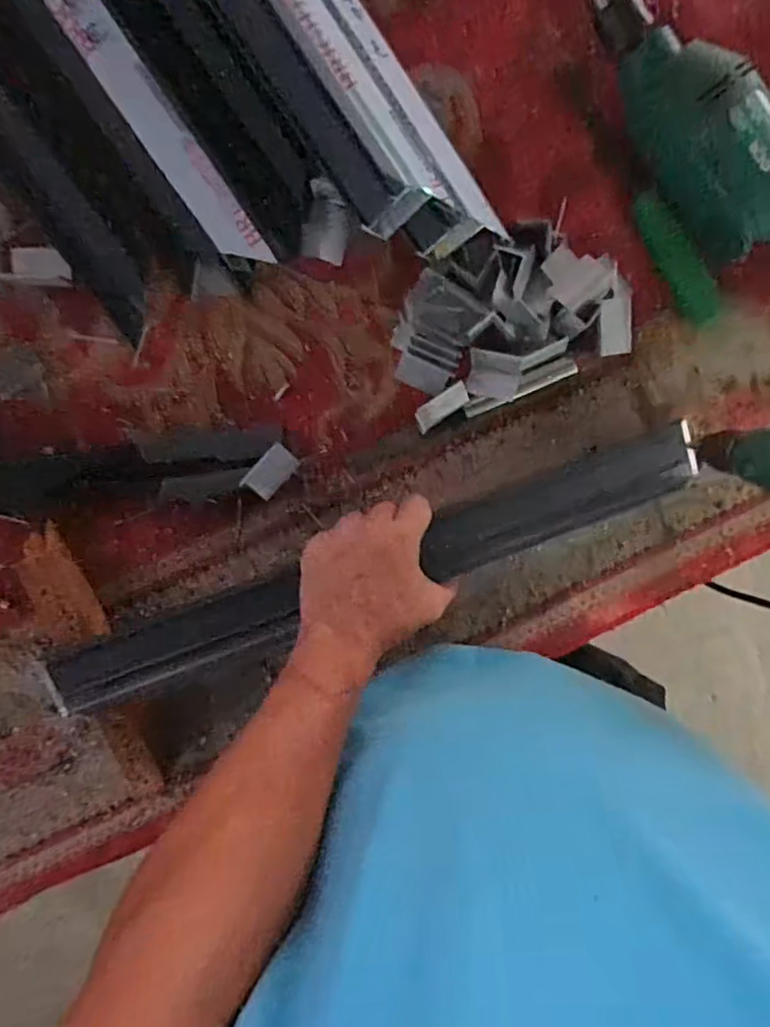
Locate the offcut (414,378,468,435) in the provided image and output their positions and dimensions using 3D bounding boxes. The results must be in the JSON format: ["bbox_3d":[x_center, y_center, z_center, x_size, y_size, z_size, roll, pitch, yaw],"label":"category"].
[{"bbox_3d":[0.045,-0.083,0.505,0.047,0.004,0.017,-36,108,1],"label":"offcut"}]

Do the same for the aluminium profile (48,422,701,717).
[{"bbox_3d":[0.001,0.042,0.525,0.533,0.035,0.069,-20,100,-4],"label":"aluminium profile"}]

